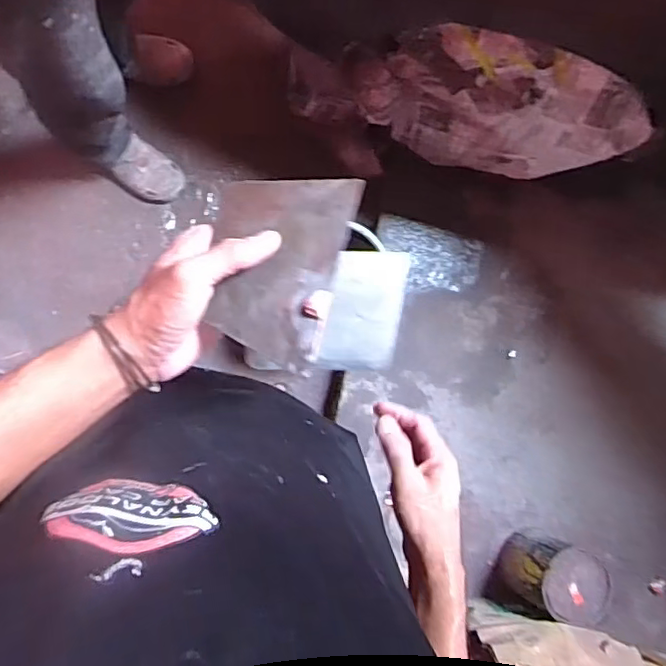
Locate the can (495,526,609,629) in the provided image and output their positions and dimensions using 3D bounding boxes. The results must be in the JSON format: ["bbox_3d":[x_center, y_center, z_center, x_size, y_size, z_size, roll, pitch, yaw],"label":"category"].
[{"bbox_3d":[0.442,0.485,1.228,0.118,0.236,0.149,34,85,-8],"label":"can"}]

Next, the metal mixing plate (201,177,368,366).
[{"bbox_3d":[-0.042,-0.052,0.436,0.094,0.007,0.131,16,91,6],"label":"metal mixing plate"}]

